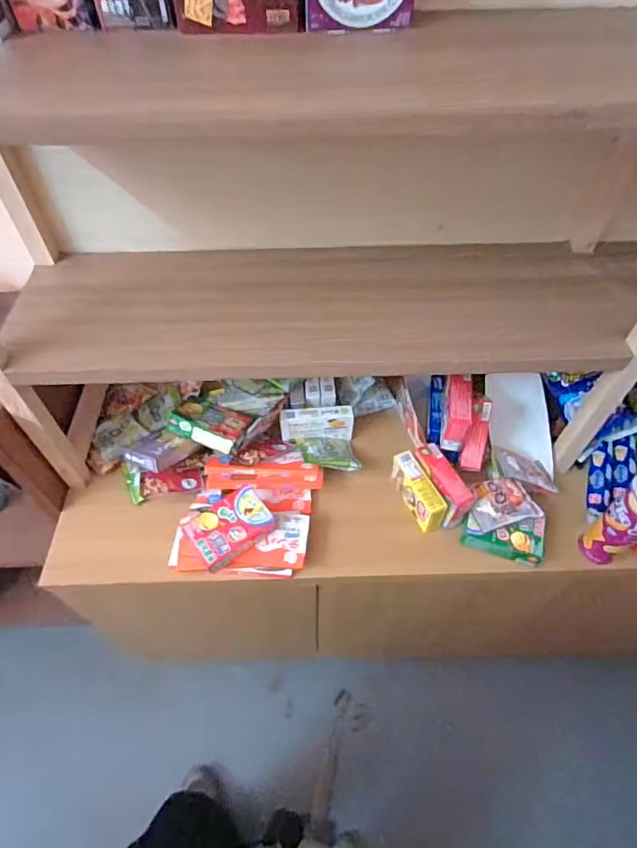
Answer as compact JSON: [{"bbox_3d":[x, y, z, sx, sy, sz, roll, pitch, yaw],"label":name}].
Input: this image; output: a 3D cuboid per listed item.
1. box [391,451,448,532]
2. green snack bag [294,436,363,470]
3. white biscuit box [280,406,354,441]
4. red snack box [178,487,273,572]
[{"bbox_3d":[0.187,0.126,0.924,0.043,0.071,0.136,-18,54,-13],"label":"box"},{"bbox_3d":[0.021,0.062,0.988,0.117,0.030,0.092,1,26,-15],"label":"green snack bag"},{"bbox_3d":[-0.002,-0.001,1.014,0.148,0.057,0.049,-6,52,-4],"label":"white biscuit box"},{"bbox_3d":[-0.154,0.177,0.860,0.138,0.034,0.101,-35,59,-24],"label":"red snack box"}]

